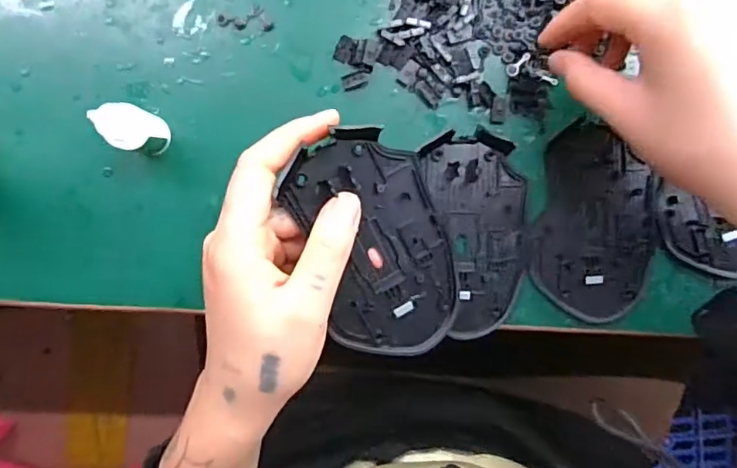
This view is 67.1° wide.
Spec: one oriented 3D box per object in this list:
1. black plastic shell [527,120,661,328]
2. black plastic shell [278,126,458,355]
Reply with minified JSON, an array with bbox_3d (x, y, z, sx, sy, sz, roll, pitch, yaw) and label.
[{"bbox_3d":[0.134,-0.005,0.326,0.072,0.007,0.108,10,91,-4],"label":"black plastic shell"},{"bbox_3d":[0.005,0.007,0.271,0.067,0.026,0.111,-20,93,-3],"label":"black plastic shell"}]

